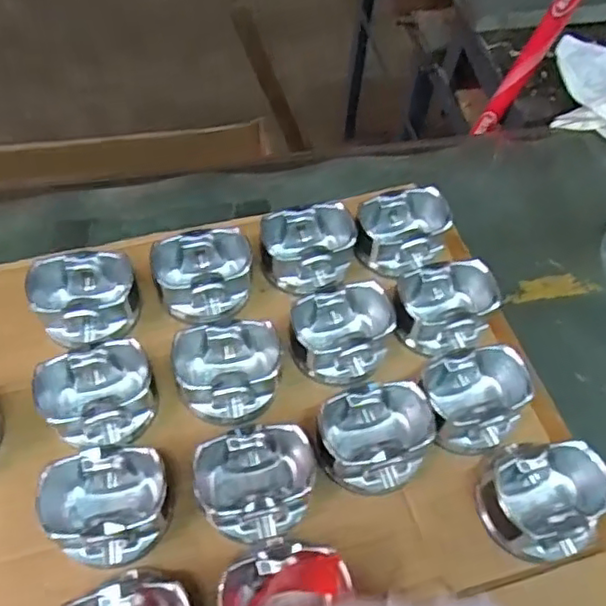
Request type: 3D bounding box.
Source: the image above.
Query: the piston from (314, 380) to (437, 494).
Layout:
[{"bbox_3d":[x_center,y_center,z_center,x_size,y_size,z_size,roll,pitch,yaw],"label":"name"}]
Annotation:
[{"bbox_3d":[0.047,0.089,0.406,0.073,0.047,0.061,-19,61,-14],"label":"piston"}]

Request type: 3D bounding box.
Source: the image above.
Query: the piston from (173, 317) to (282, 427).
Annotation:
[{"bbox_3d":[-0.049,0.046,0.421,0.071,0.035,0.061,-7,58,-7],"label":"piston"}]

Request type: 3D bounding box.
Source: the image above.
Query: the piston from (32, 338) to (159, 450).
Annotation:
[{"bbox_3d":[-0.133,0.062,0.410,0.071,0.039,0.062,-13,59,-11],"label":"piston"}]

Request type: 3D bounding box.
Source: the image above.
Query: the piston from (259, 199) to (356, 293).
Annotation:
[{"bbox_3d":[0.006,-0.037,0.481,0.074,0.040,0.066,-10,59,-9],"label":"piston"}]

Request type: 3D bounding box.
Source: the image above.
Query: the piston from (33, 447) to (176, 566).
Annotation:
[{"bbox_3d":[-0.115,0.123,0.373,0.074,0.042,0.063,-12,59,-10],"label":"piston"}]

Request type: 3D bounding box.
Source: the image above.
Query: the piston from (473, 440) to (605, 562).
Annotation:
[{"bbox_3d":[0.148,0.121,0.390,0.069,0.048,0.068,1,58,-2],"label":"piston"}]

